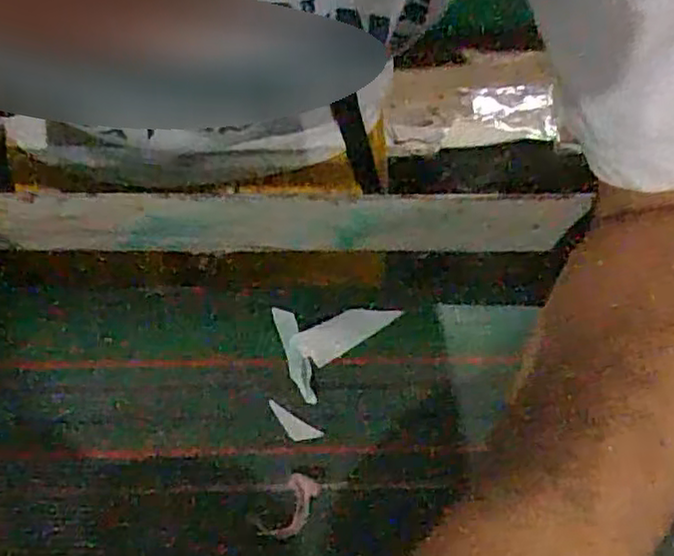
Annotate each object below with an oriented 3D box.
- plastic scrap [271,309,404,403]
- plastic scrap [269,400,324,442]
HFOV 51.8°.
[{"bbox_3d":[-0.009,0.026,0.334,0.046,0.004,0.066,29,49,26],"label":"plastic scrap"},{"bbox_3d":[-0.020,0.062,0.297,0.029,0.004,0.009,29,49,25],"label":"plastic scrap"}]

